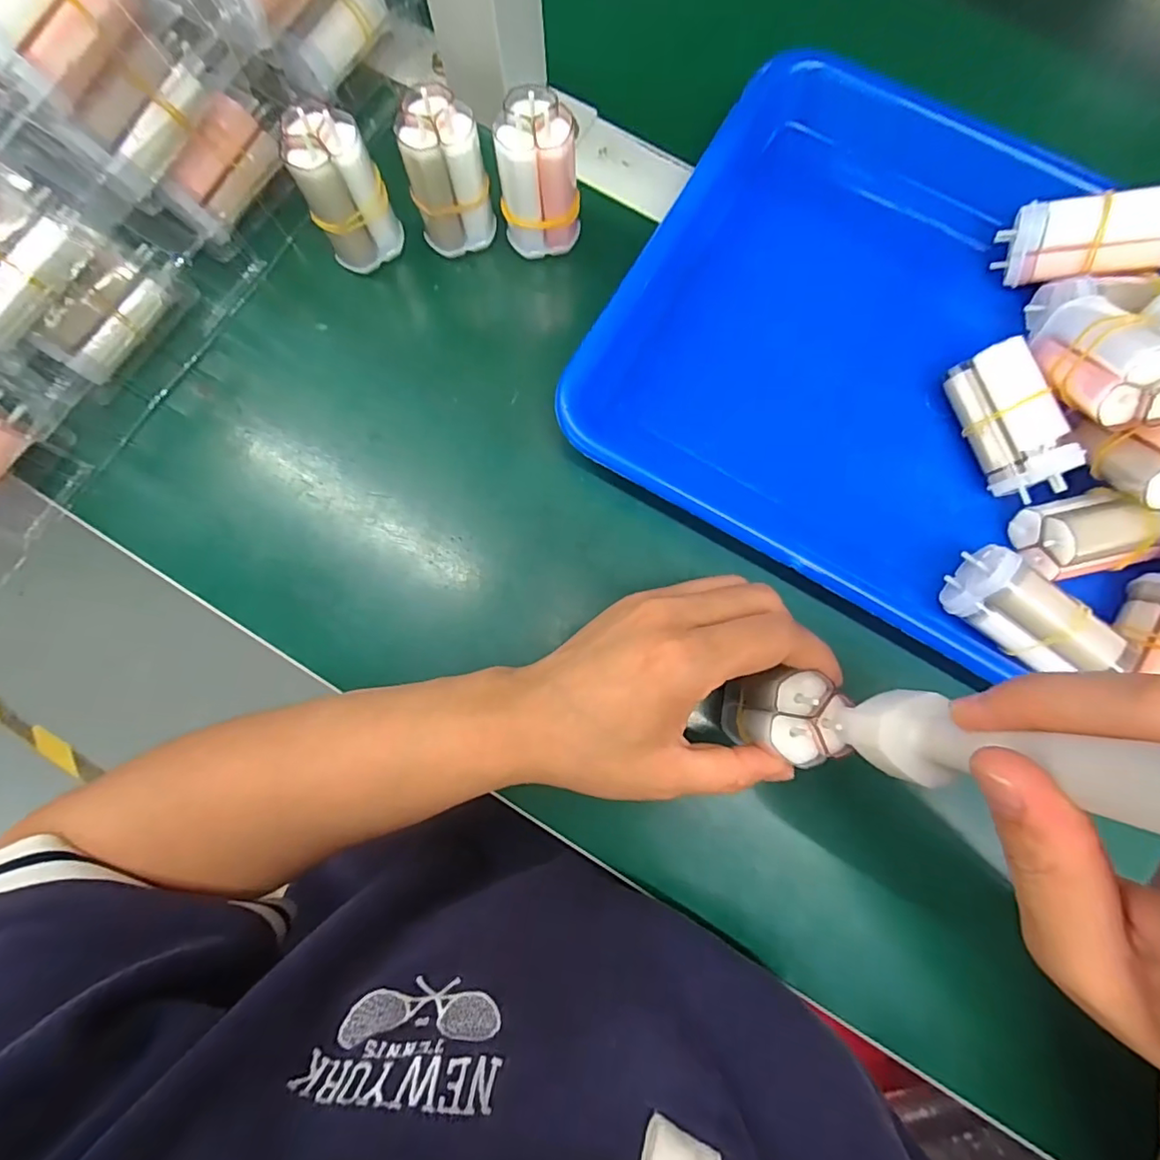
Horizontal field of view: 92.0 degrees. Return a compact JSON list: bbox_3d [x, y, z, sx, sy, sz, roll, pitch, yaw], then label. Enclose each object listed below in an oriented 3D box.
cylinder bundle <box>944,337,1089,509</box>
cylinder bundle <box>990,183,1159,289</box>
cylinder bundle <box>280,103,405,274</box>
[{"bbox_3d":[0.200,-0.073,0.263,0.027,0.033,0.070,-18,81,-2],"label":"cylinder bundle"},{"bbox_3d":[0.238,-0.159,0.262,0.069,0.031,0.026,8,80,29],"label":"cylinder bundle"},{"bbox_3d":[-0.113,-0.185,0.272,0.036,0.071,0.029,-32,82,-4],"label":"cylinder bundle"}]

